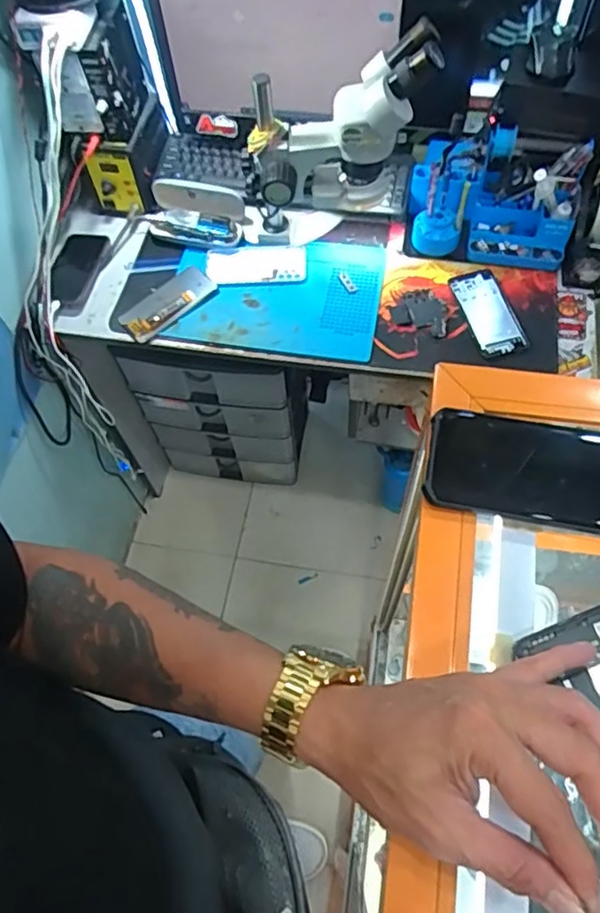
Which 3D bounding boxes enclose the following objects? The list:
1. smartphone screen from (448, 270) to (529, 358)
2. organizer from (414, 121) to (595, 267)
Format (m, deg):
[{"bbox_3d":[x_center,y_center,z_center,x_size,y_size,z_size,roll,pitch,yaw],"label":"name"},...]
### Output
[{"bbox_3d":[0.296,-0.227,0.967,0.083,0.007,0.154,-17,70,-9],"label":"smartphone screen"},{"bbox_3d":[0.303,-0.404,0.977,0.254,0.137,0.128,11,64,9],"label":"organizer"}]

